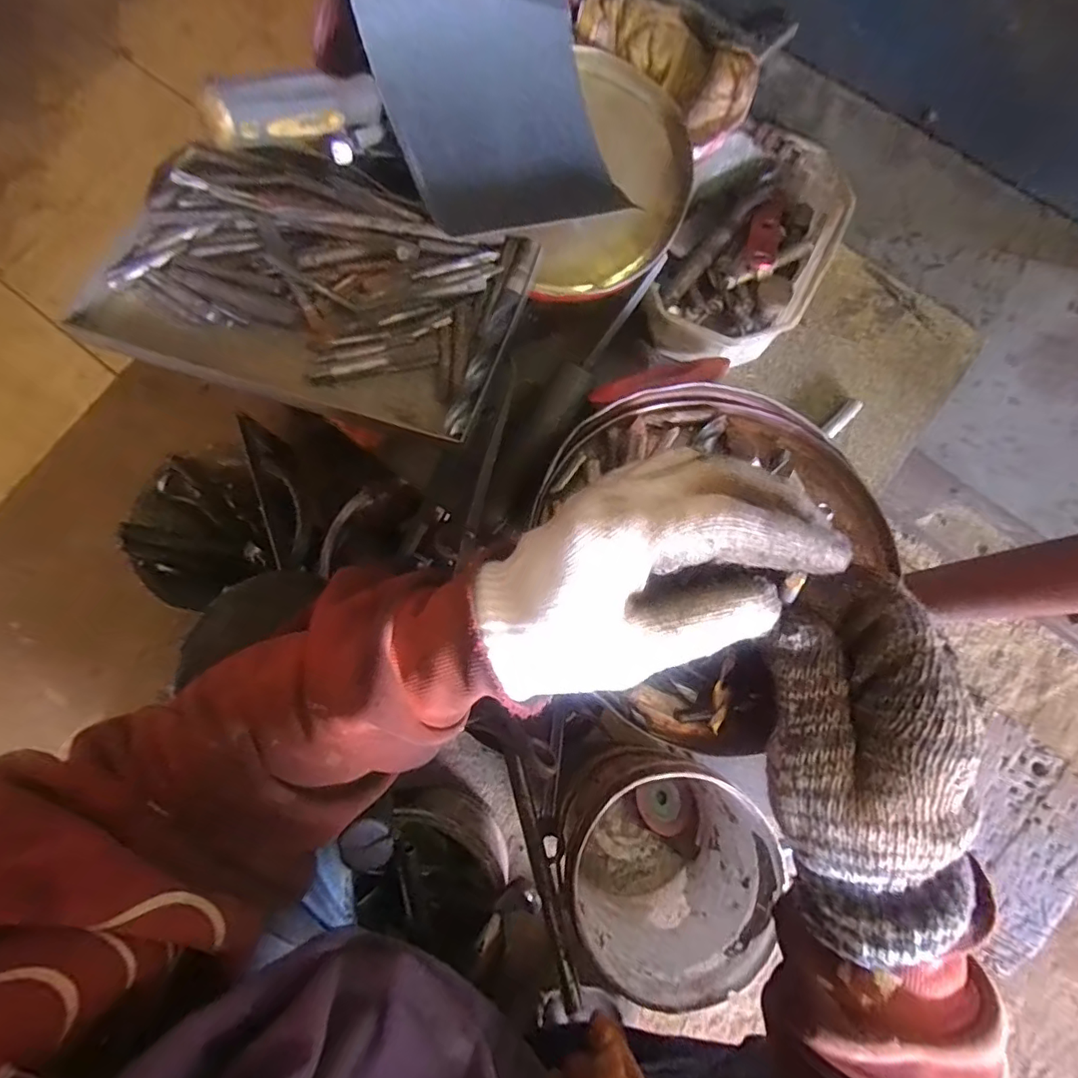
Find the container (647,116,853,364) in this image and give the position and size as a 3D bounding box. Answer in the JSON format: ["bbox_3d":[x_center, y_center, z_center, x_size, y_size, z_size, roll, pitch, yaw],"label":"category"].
[{"bbox_3d":[0.160,-0.217,0.422,0.116,0.070,0.173,20,79,5],"label":"container"}]

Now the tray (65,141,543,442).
[{"bbox_3d":[-0.137,-0.165,0.345,0.245,0.031,0.159,15,79,4],"label":"tray"}]

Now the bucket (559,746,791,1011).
[{"bbox_3d":[0.114,0.335,0.586,0.184,0.191,0.184,0,78,1],"label":"bucket"}]

